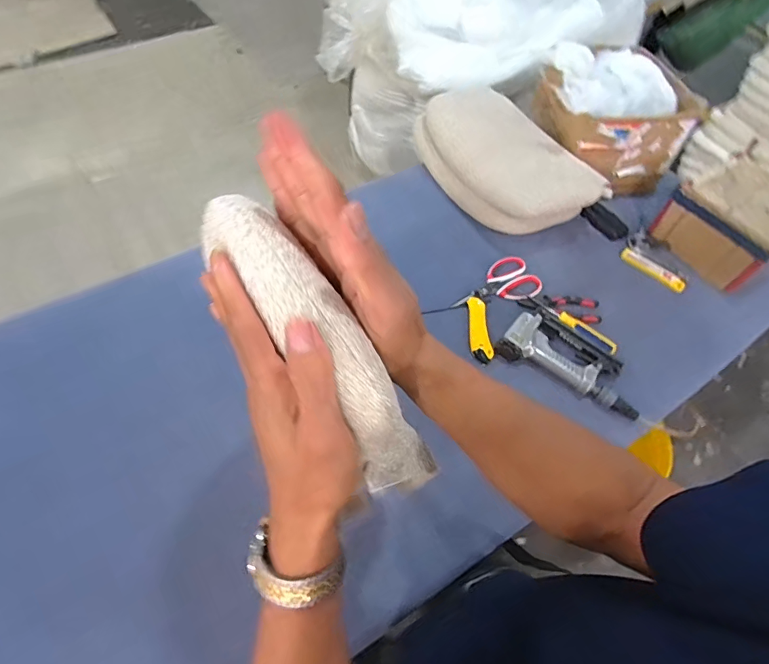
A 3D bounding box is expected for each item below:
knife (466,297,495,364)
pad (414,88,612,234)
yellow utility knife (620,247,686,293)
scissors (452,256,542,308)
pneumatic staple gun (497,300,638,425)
[{"bbox_3d":[0.176,-0.006,0.843,0.036,0.016,0.138,0,57,-3],"label":"knife"},{"bbox_3d":[0.256,-0.389,1.024,0.222,0.119,0.453,-25,62,-18],"label":"pad"},{"bbox_3d":[0.562,-0.130,0.951,0.032,0.015,0.138,-47,67,0],"label":"yellow utility knife"},{"bbox_3d":[0.228,-0.087,0.903,0.180,0.021,0.104,-29,63,-20],"label":"scissors"},{"bbox_3d":[0.341,0.039,0.816,0.244,0.042,0.136,27,60,13],"label":"pneumatic staple gun"}]

